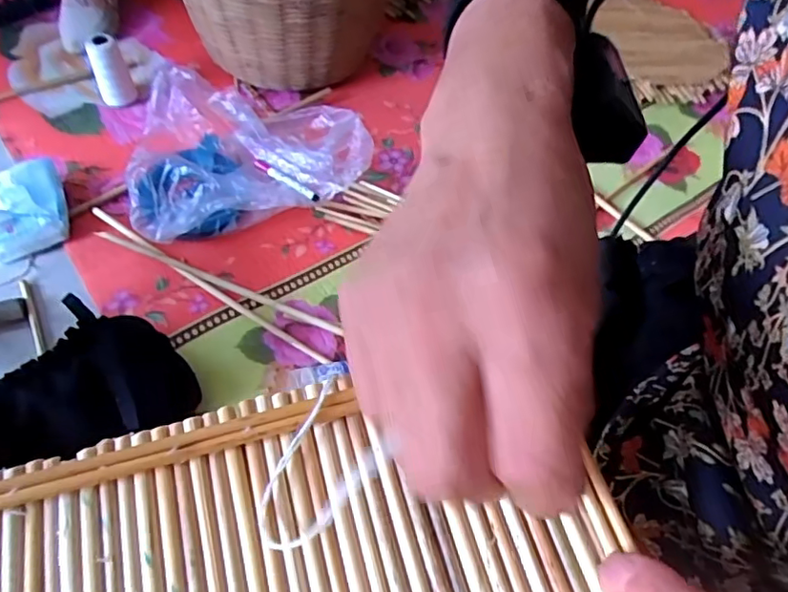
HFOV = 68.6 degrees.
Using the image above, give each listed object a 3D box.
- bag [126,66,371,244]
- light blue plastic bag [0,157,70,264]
[{"bbox_3d":[-0.208,-0.198,0.804,0.324,0.138,0.182,-22,59,-17],"label":"bag"},{"bbox_3d":[-0.500,-0.126,0.773,0.105,0.060,0.135,-19,58,-15],"label":"light blue plastic bag"}]

